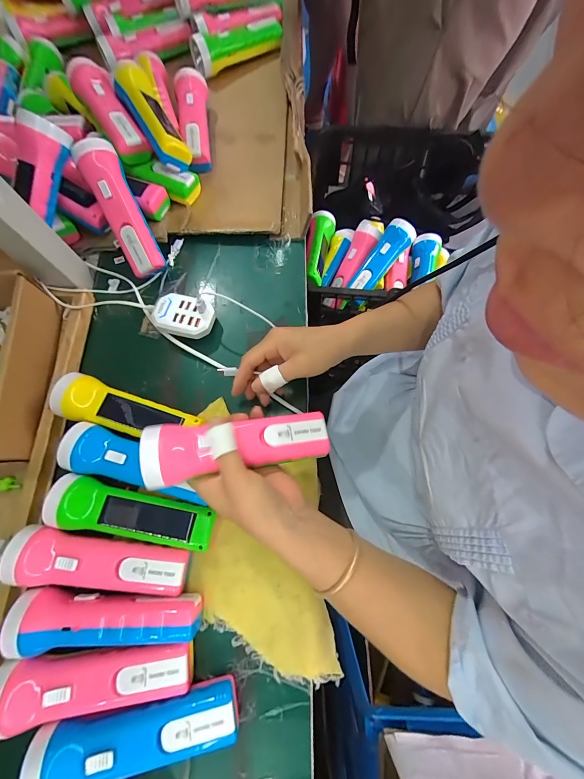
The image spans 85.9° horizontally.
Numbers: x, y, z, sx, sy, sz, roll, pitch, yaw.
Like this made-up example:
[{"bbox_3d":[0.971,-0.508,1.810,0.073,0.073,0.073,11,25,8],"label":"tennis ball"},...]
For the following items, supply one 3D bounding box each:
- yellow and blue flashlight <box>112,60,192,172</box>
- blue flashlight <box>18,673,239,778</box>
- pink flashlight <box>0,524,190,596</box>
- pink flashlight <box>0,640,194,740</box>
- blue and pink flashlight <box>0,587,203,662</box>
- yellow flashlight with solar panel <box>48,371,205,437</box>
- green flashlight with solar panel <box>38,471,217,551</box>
[{"bbox_3d":[-0.200,-0.392,0.450,0.056,0.065,0.186,-28,72,-6],"label":"yellow and blue flashlight"},{"bbox_3d":[-0.129,0.297,0.268,0.165,0.045,0.050,-9,71,0],"label":"blue flashlight"},{"bbox_3d":[-0.184,0.167,0.309,0.165,0.044,0.050,3,72,4],"label":"pink flashlight"},{"bbox_3d":[-0.173,0.261,0.280,0.168,0.041,0.049,-6,72,1],"label":"pink flashlight"},{"bbox_3d":[-0.170,0.211,0.293,0.167,0.045,0.049,-4,72,2],"label":"blue and pink flashlight"},{"bbox_3d":[-0.184,0.030,0.354,0.161,0.045,0.051,18,74,9],"label":"yellow flashlight with solar panel"},{"bbox_3d":[-0.161,0.129,0.321,0.163,0.043,0.050,11,73,7],"label":"green flashlight with solar panel"}]

